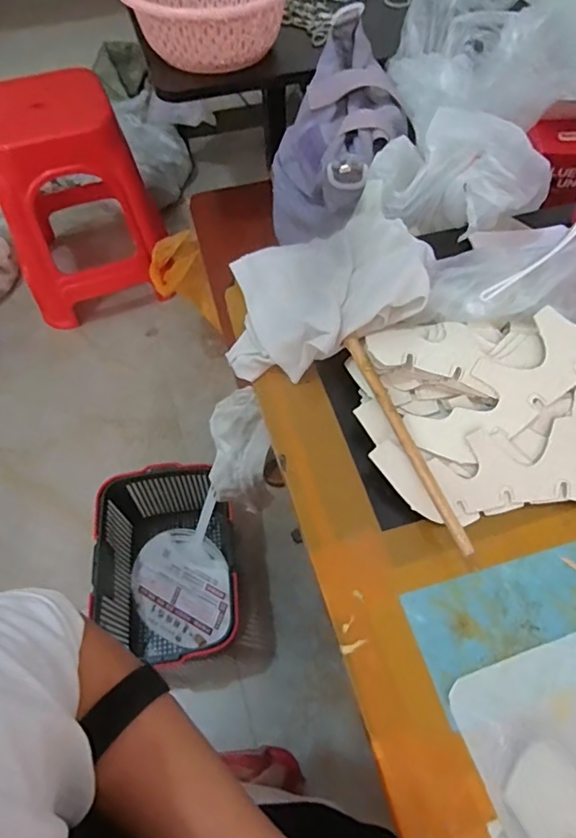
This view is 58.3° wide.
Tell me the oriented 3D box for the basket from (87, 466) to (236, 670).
[{"bbox_3d":[-0.223,0.286,0.999,0.266,0.198,0.345,-3,58,-1],"label":"basket"}]

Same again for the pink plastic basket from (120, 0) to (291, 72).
[{"bbox_3d":[-0.107,-0.561,0.698,0.205,0.068,0.199,-1,58,1],"label":"pink plastic basket"}]

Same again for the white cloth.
[{"bbox_3d":[0.034,-0.104,0.431,0.166,0.036,0.133,-14,56,19],"label":"white cloth"}]

